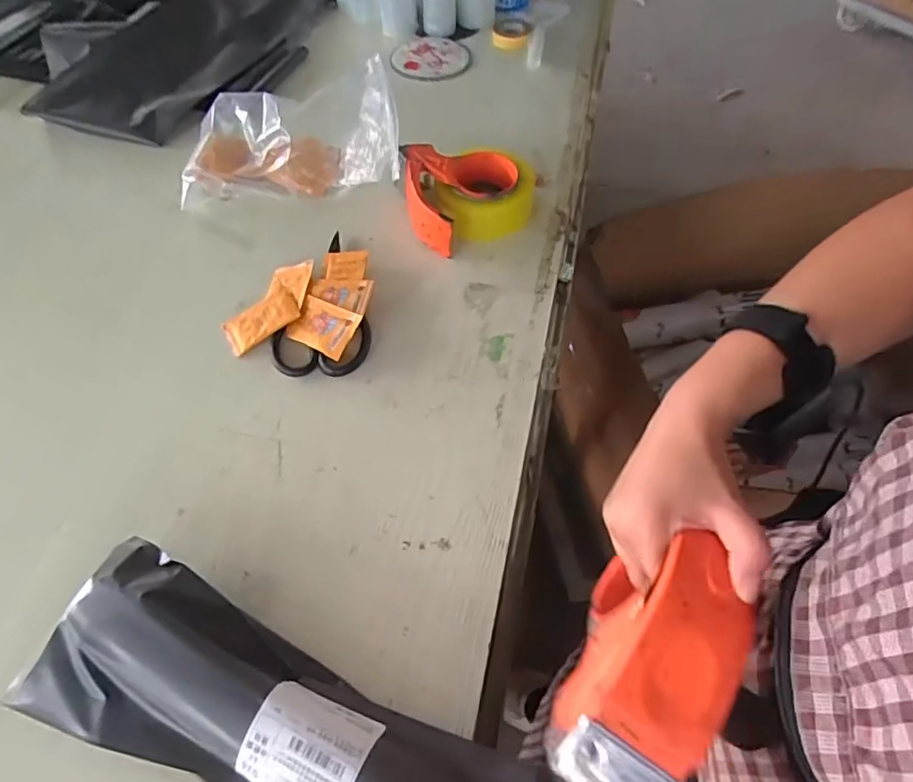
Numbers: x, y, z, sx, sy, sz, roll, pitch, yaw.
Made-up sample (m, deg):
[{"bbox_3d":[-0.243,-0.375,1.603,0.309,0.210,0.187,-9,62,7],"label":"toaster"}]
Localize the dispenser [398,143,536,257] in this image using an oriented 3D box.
[{"bbox_3d":[0.013,-0.237,0.722,0.175,0.071,0.147,0,55,1],"label":"dispenser"}]

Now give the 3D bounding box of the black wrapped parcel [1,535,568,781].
[{"bbox_3d":[-0.104,0.242,0.391,0.406,0.063,0.120,21,58,15],"label":"black wrapped parcel"}]

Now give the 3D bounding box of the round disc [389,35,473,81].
[{"bbox_3d":[-0.040,-0.560,0.981,0.128,0.021,0.123,-1,55,1],"label":"round disc"}]

